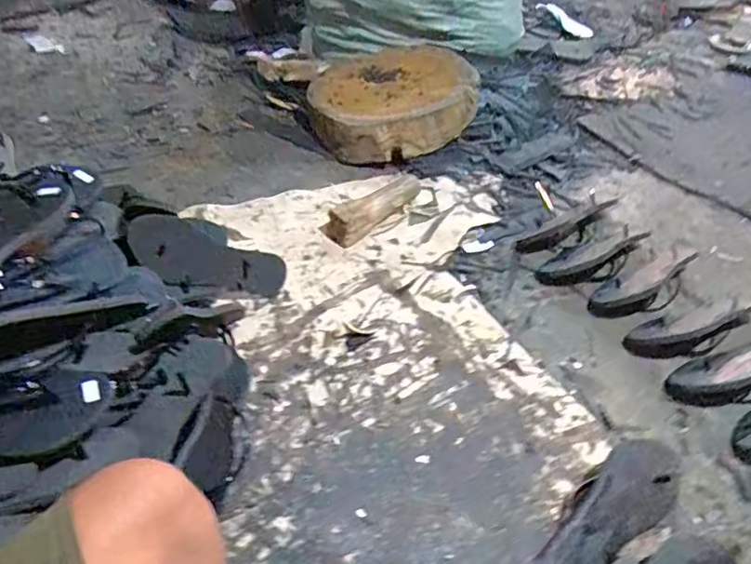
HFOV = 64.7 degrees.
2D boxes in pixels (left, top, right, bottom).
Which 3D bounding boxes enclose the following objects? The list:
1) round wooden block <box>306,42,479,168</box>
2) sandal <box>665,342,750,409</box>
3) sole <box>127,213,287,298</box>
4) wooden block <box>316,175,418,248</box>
[{"bbox_3d":[0.039,-0.401,1.317,0.369,0.117,0.321,-7,45,-12],"label":"round wooden block"},{"bbox_3d":[0.529,0.126,0.859,0.219,0.039,0.074,-10,45,-15],"label":"sandal"},{"bbox_3d":[-0.249,-0.028,0.884,0.226,0.089,0.011,22,-6,-21],"label":"sole"},{"bbox_3d":[0.001,-0.142,1.090,0.062,0.048,0.229,34,51,28],"label":"wooden block"}]

